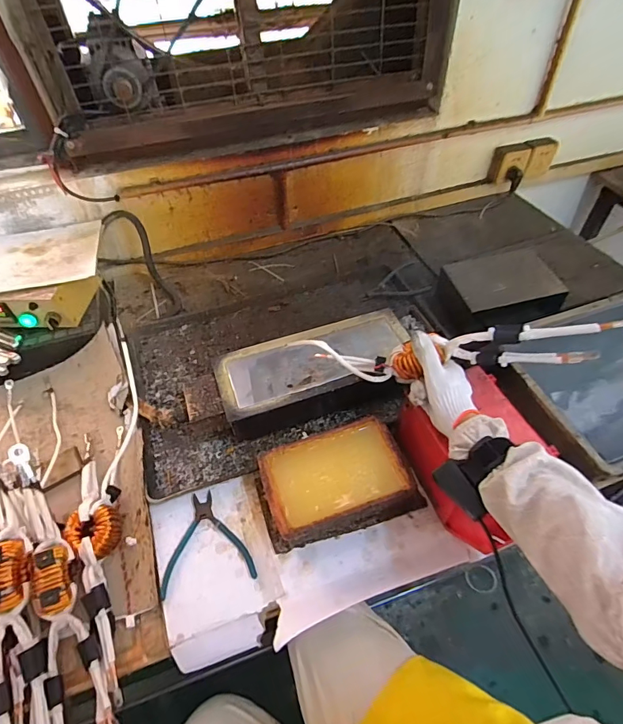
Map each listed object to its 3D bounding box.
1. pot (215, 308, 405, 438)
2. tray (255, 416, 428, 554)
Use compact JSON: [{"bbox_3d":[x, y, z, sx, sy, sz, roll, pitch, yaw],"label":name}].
[{"bbox_3d":[0.008,0.019,0.750,0.336,0.092,0.157,-20,52,-14],"label":"pot"},{"bbox_3d":[0.037,0.176,0.625,0.228,0.072,0.141,-17,51,-12],"label":"tray"}]

